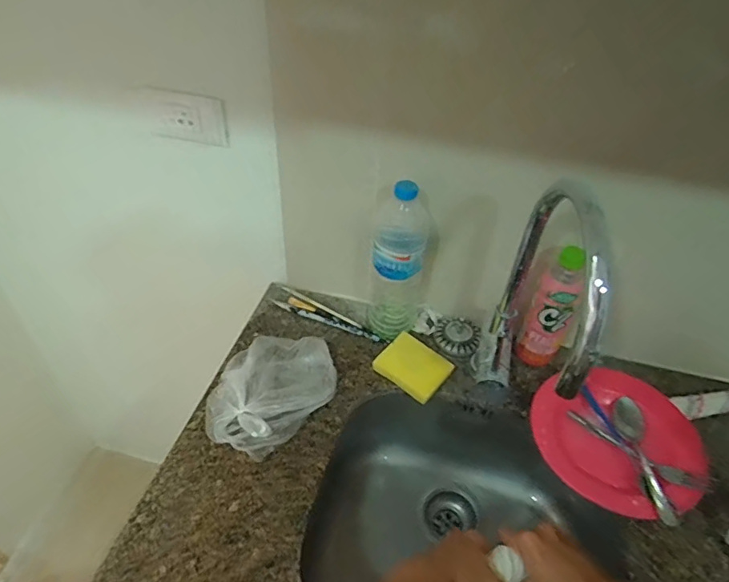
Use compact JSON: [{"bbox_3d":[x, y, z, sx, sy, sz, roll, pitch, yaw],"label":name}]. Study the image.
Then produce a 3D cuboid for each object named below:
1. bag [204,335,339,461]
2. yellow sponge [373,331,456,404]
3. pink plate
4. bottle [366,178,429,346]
[{"bbox_3d":[-0.131,0.137,0.718,0.157,0.037,0.205,35,52,29],"label":"bag"},{"bbox_3d":[0.075,0.113,0.755,0.102,0.036,0.075,31,50,26],"label":"yellow sponge"},{"bbox_3d":[0.340,0.195,0.678,0.211,0.033,0.213,2,43,-2],"label":"pink plate"},{"bbox_3d":[0.053,-0.050,0.757,0.078,0.273,0.093,7,43,4],"label":"bottle"}]

